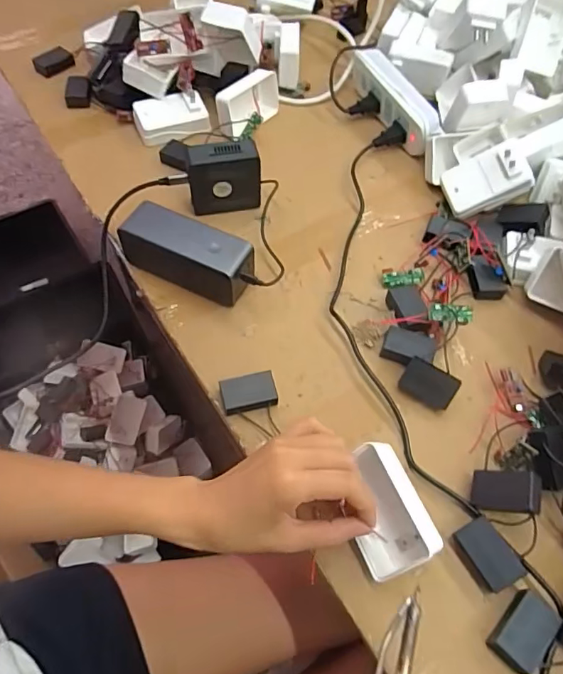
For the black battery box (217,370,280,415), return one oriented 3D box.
[{"bbox_3d":[-0.030,0.051,0.445,0.048,0.021,0.030,-14,62,-7],"label":"black battery box"}]

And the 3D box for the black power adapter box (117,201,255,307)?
[{"bbox_3d":[-0.091,-0.081,0.498,0.128,0.058,0.051,22,64,12],"label":"black power adapter box"}]

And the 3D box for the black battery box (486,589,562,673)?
[{"bbox_3d":[0.175,0.213,0.355,0.049,0.018,0.031,-40,68,-19],"label":"black battery box"}]

